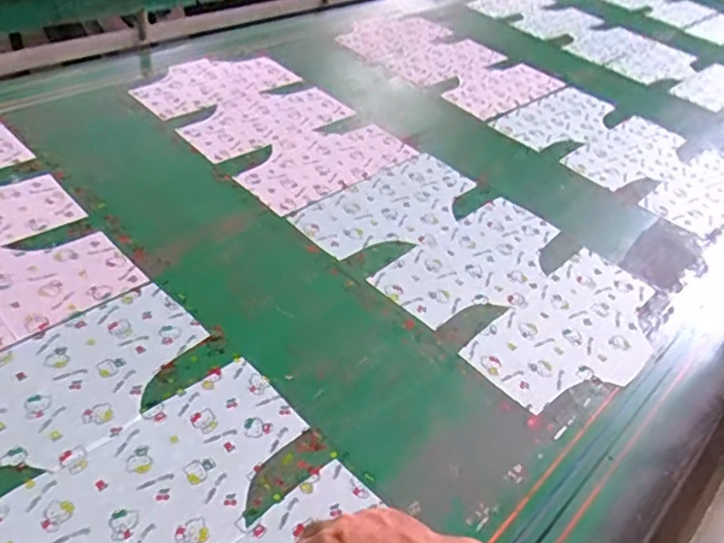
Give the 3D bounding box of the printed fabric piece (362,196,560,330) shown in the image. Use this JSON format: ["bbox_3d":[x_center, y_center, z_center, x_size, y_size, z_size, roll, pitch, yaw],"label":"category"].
[{"bbox_3d":[0.175,-0.018,0.885,0.160,0.007,0.322,33,46,28],"label":"printed fabric piece"}]

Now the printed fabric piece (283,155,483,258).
[{"bbox_3d":[0.052,-0.104,0.960,0.167,0.007,0.319,34,46,29],"label":"printed fabric piece"}]

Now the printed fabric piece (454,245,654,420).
[{"bbox_3d":[0.289,0.073,0.804,0.165,0.007,0.324,34,46,29],"label":"printed fabric piece"}]

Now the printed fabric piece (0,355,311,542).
[{"bbox_3d":[-0.194,0.206,0.562,0.163,0.005,0.321,34,46,29],"label":"printed fabric piece"}]

